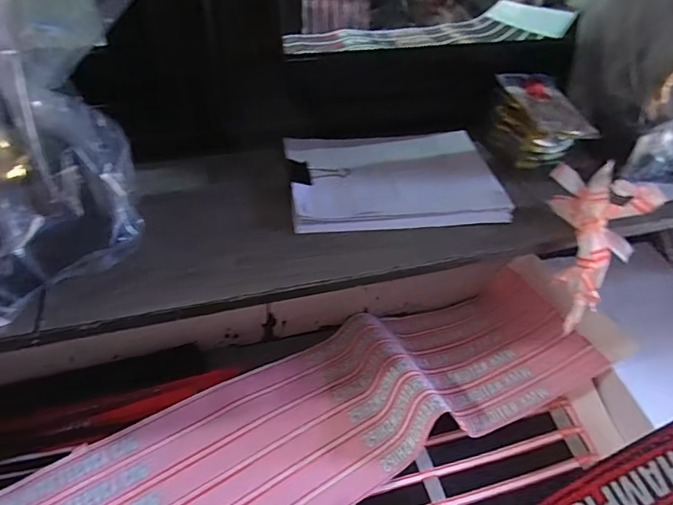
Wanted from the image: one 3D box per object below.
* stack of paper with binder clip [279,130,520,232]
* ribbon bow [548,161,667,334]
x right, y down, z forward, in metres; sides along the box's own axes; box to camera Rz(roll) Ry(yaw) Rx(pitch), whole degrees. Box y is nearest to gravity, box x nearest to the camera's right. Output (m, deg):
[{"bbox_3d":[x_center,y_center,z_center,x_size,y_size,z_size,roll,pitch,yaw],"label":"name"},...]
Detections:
[{"bbox_3d":[0.061,-0.084,0.492,0.218,0.017,0.150,-4,47,-9],"label":"stack of paper with binder clip"},{"bbox_3d":[0.255,0.002,0.452,0.069,0.167,0.076,3,10,-2],"label":"ribbon bow"}]

